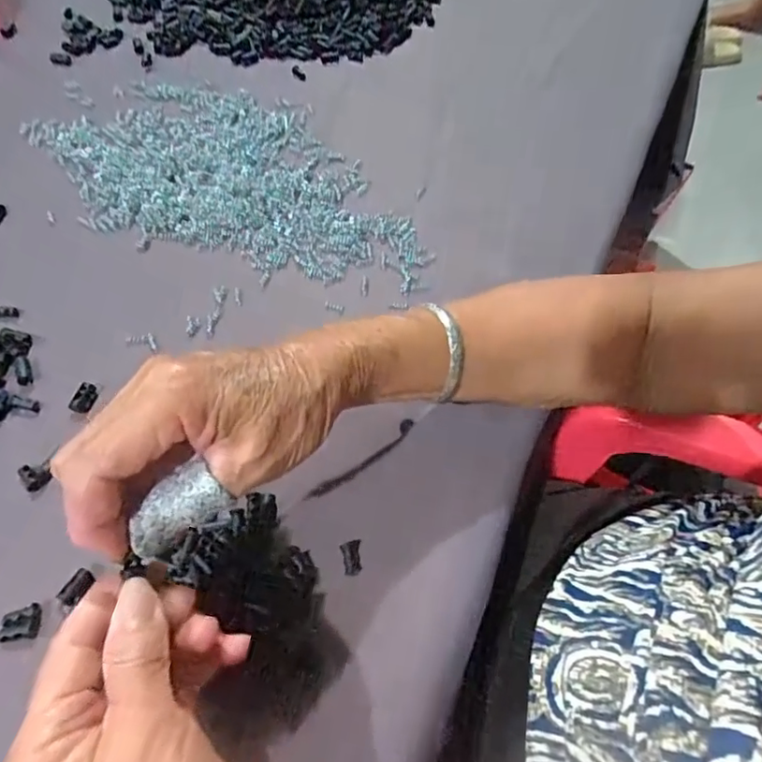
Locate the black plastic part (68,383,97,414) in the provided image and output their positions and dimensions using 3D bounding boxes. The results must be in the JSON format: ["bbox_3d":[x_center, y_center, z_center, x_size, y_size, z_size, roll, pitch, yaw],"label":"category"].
[{"bbox_3d":[-0.184,0.010,0.352,0.010,0.009,0.018,10,57,3],"label":"black plastic part"}]

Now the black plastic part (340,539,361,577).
[{"bbox_3d":[-0.016,0.097,0.309,0.011,0.011,0.018,-6,56,-7],"label":"black plastic part"}]

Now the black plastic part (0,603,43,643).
[{"bbox_3d":[-0.178,0.119,0.280,0.019,0.005,0.015,-10,56,-10],"label":"black plastic part"}]

